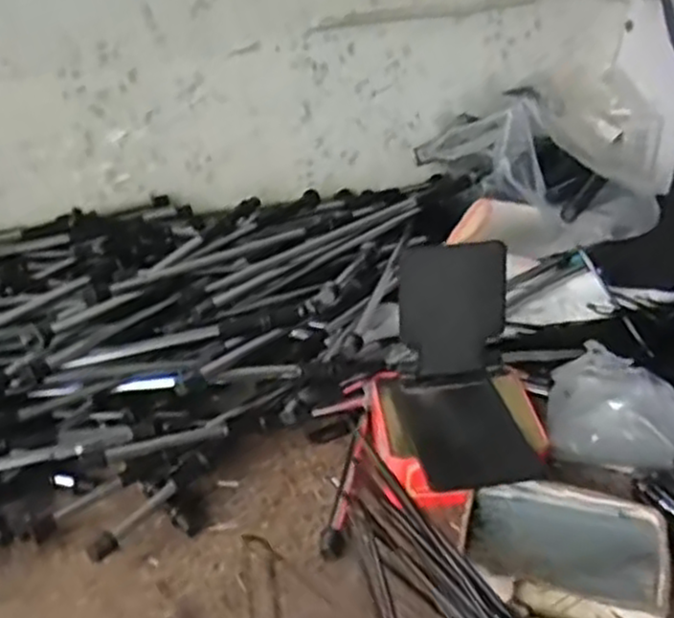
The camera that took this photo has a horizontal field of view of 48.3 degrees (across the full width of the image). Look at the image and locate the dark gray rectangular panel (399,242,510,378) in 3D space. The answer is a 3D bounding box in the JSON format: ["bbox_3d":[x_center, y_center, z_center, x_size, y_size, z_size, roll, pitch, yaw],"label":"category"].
[{"bbox_3d":[0.085,-0.001,0.539,0.077,0.096,0.011,-11,21,-9],"label":"dark gray rectangular panel"}]

